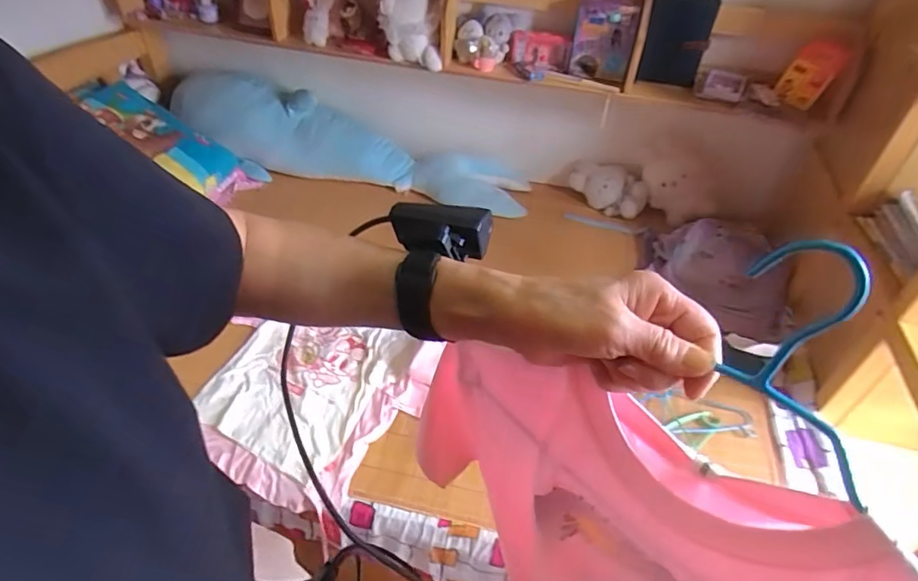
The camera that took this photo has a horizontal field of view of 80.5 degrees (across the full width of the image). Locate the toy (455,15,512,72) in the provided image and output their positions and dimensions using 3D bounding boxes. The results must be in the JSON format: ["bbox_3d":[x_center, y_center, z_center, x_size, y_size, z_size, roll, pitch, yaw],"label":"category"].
[{"bbox_3d":[0.075,-0.688,1.496,0.125,0.112,0.130,19,43,16],"label":"toy"}]

